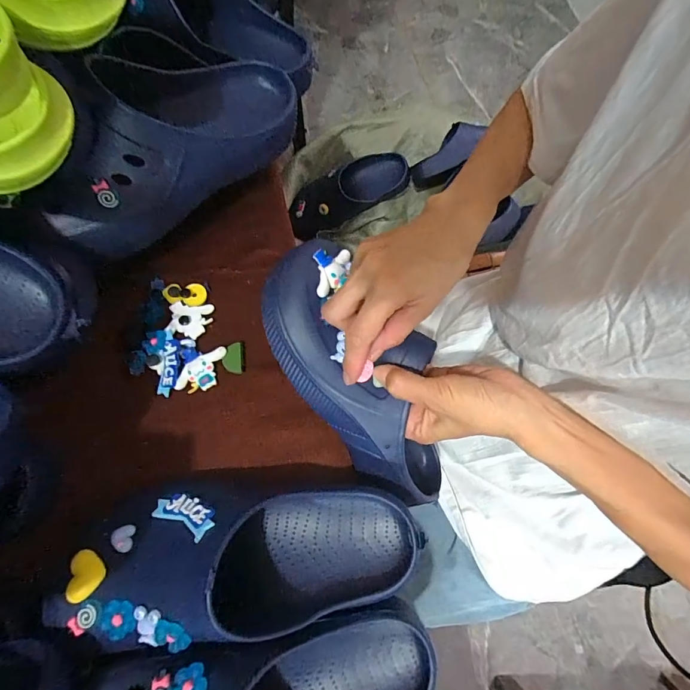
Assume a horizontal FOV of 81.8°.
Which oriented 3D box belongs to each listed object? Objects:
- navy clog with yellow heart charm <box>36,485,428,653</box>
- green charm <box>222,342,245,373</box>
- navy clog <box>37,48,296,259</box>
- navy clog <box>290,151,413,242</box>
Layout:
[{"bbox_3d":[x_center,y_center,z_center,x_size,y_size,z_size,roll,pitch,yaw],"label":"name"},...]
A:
[{"bbox_3d":[-0.075,0.154,0.291,0.258,0.082,0.098,-3,73,-3],"label":"navy clog with yellow heart charm"},{"bbox_3d":[-0.106,0.012,0.381,0.020,0.004,0.030,-3,76,-21],"label":"green charm"},{"bbox_3d":[-0.154,-0.193,0.352,0.254,0.100,0.096,-42,79,-13],"label":"navy clog"},{"bbox_3d":[0.001,-0.363,0.942,0.302,0.088,0.101,-25,75,9],"label":"navy clog"}]

